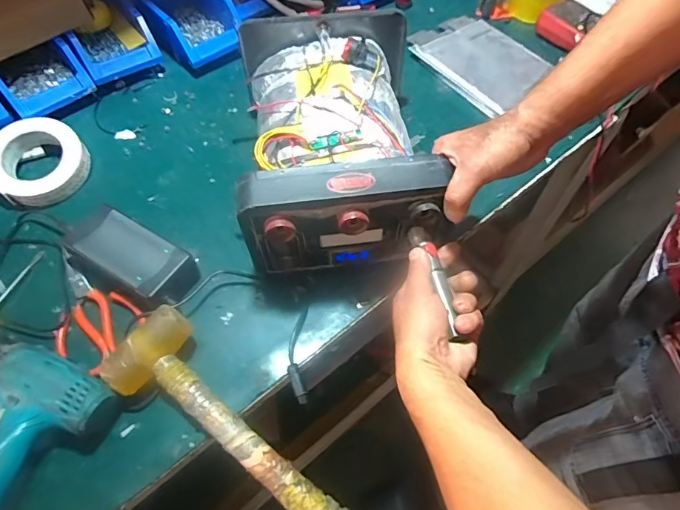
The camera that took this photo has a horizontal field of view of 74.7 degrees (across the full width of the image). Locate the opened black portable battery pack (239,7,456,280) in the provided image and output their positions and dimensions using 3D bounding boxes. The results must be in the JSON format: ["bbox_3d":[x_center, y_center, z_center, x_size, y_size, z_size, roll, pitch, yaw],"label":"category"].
[{"bbox_3d":[-0.009,-0.157,0.558,0.207,0.131,0.328,-4,61,-3],"label":"opened black portable battery pack"}]

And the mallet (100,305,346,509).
[{"bbox_3d":[-0.104,0.168,0.439,0.291,0.056,0.089,33,64,18],"label":"mallet"}]

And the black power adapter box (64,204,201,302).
[{"bbox_3d":[-0.251,0.001,0.539,0.158,0.041,0.073,27,62,15],"label":"black power adapter box"}]

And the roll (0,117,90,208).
[{"bbox_3d":[-0.408,-0.123,0.600,0.120,0.033,0.113,4,73,-12],"label":"roll"}]

